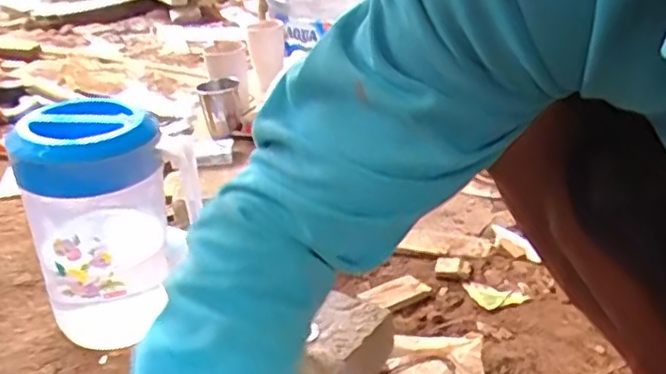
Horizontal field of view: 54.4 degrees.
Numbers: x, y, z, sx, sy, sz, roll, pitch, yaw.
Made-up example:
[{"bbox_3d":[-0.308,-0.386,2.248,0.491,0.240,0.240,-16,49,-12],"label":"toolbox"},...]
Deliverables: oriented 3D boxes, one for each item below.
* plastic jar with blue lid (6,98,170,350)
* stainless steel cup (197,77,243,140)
[{"bbox_3d":[-0.274,0.041,0.765,0.150,0.285,0.163,0,31,0],"label":"plastic jar with blue lid"},{"bbox_3d":[-0.179,-0.120,1.050,0.069,0.087,0.057,-7,32,-12],"label":"stainless steel cup"}]

